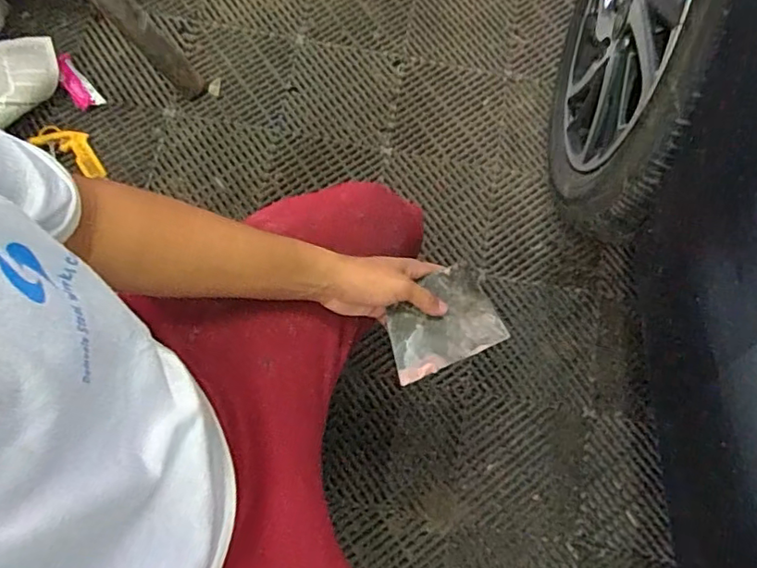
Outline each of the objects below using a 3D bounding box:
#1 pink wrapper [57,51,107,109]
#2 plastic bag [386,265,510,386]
[{"bbox_3d":[-0.545,-0.361,1.034,0.045,0.018,0.109,-34,95,-10],"label":"pink wrapper"},{"bbox_3d":[0.070,0.039,0.632,0.137,0.008,0.096,-20,85,-25],"label":"plastic bag"}]

